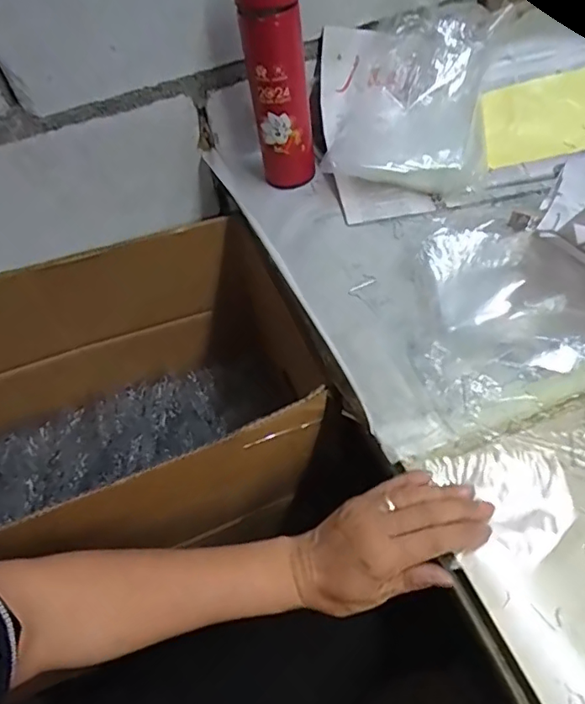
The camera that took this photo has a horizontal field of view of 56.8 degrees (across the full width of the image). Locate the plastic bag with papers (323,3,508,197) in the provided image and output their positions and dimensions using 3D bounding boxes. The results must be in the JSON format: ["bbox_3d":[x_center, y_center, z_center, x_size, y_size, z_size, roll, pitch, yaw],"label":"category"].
[{"bbox_3d":[0.145,-0.314,0.669,0.217,0.108,0.258,1,50,7],"label":"plastic bag with papers"}]

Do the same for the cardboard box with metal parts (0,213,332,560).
[{"bbox_3d":[-0.251,0.102,0.625,0.589,0.260,0.334,-23,52,-11],"label":"cardboard box with metal parts"}]

